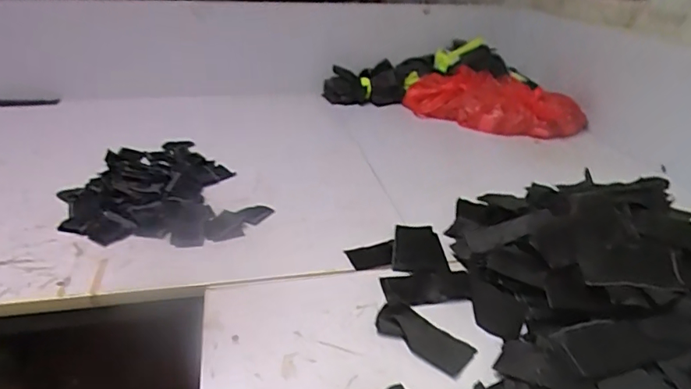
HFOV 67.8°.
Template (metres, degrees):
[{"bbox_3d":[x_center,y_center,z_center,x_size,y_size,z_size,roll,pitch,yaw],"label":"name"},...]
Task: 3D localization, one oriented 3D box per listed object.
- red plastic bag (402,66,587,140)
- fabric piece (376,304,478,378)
[{"bbox_3d":[0.347,-0.221,1.245,0.420,0.107,0.163,13,28,20],"label":"red plastic bag"},{"bbox_3d":[0.086,0.155,0.569,0.052,0.008,0.113,-23,34,-38],"label":"fabric piece"}]

